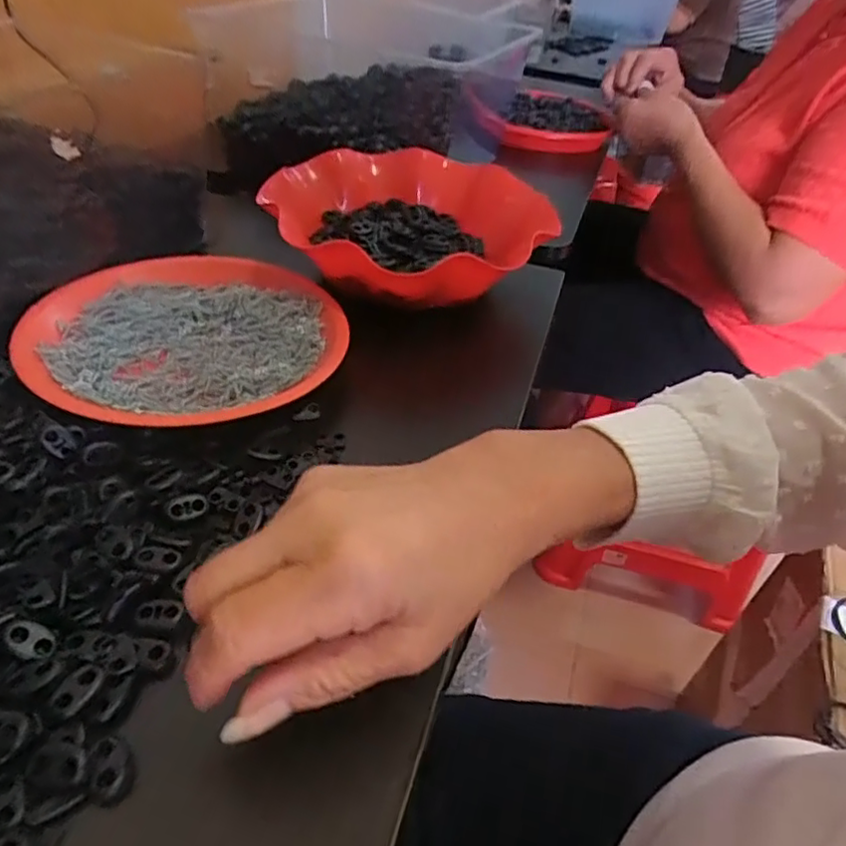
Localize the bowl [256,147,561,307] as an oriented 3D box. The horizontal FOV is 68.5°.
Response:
[{"bbox_3d":[-0.014,-0.161,0.511,0.211,0.059,0.214,5,39,-4],"label":"bowl"}]

